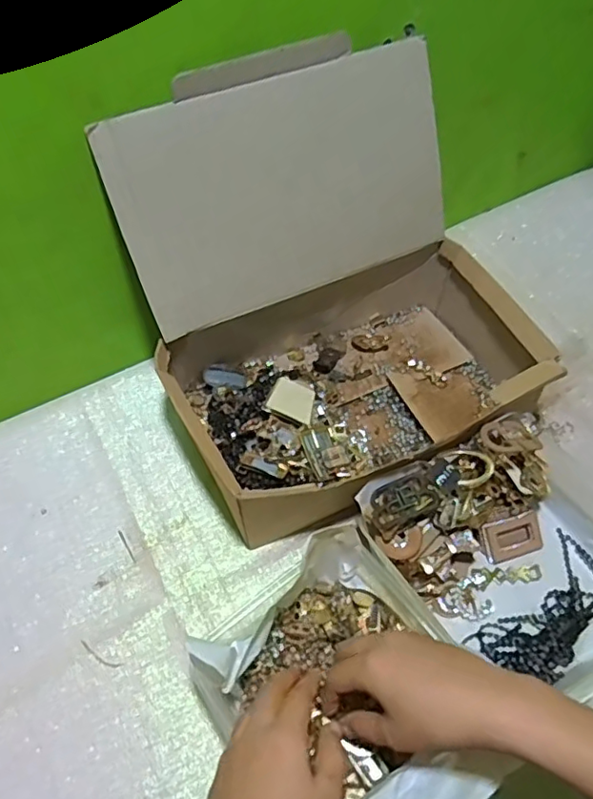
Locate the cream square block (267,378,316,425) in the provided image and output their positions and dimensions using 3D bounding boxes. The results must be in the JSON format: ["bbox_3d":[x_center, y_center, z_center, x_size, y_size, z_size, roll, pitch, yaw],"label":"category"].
[{"bbox_3d":[-0.005,0.000,0.578,0.044,0.007,0.043,20,68,-11],"label":"cream square block"}]

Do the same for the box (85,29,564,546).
[{"bbox_3d":[0.037,-0.091,0.534,0.330,0.273,0.296,-24,59,-13],"label":"box"}]

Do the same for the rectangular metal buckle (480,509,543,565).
[{"bbox_3d":[0.198,0.127,0.537,0.054,0.007,0.036,-15,82,-7],"label":"rectangular metal buckle"}]

